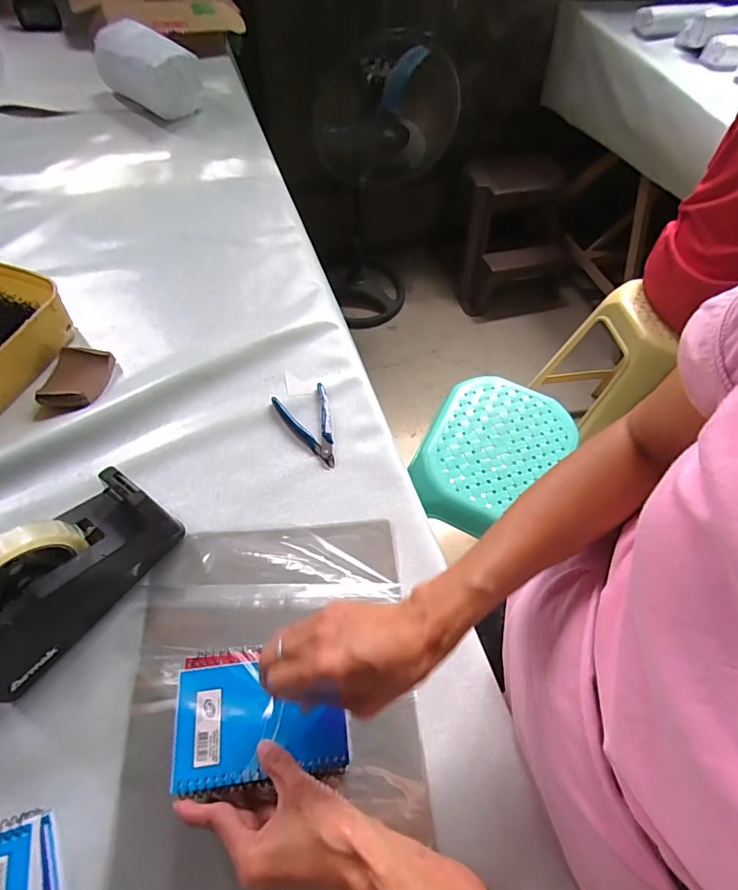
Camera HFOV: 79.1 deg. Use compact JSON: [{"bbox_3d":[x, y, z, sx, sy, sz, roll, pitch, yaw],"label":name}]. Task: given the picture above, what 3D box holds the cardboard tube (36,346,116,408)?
[{"bbox_3d":[-0.370,-0.085,0.573,0.068,0.026,0.090,4,58,-1],"label":"cardboard tube"}]

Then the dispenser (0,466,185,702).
[{"bbox_3d":[-0.284,0.115,0.403,0.075,0.131,0.203,33,62,16],"label":"dispenser"}]

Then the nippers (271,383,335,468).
[{"bbox_3d":[-0.070,-0.024,0.566,0.070,0.012,0.117,-20,62,-15],"label":"nippers"}]

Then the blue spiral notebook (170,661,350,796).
[{"bbox_3d":[-0.087,0.216,0.356,0.131,0.007,0.082,-5,59,-7],"label":"blue spiral notebook"}]

